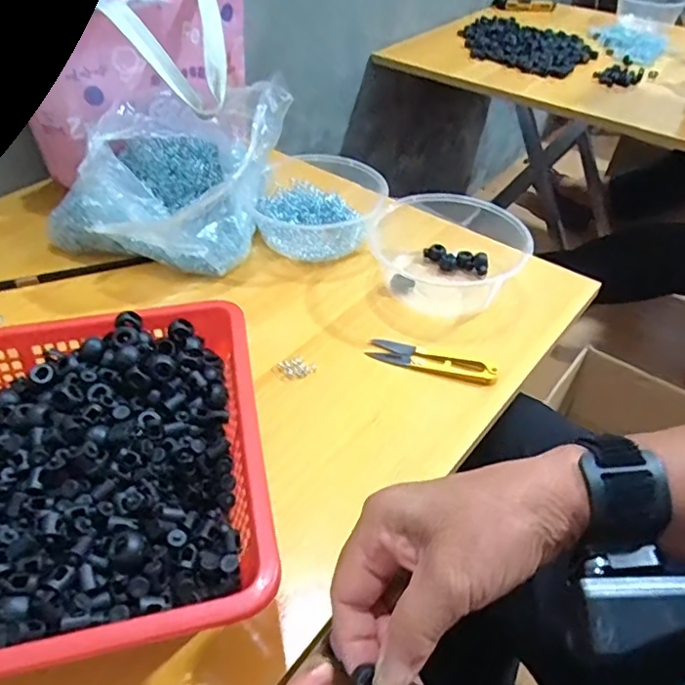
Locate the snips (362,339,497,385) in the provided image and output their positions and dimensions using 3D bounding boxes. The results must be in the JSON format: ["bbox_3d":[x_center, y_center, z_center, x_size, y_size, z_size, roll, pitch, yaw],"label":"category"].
[{"bbox_3d":[0.073,0.016,0.469,0.104,0.010,0.025,14,45,13],"label":"snips"}]

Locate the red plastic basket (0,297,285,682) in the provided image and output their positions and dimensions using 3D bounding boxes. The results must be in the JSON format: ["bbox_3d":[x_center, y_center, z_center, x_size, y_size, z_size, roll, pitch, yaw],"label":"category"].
[{"bbox_3d":[-0.197,0.090,0.337,0.299,0.081,0.233,-9,45,-10],"label":"red plastic basket"}]

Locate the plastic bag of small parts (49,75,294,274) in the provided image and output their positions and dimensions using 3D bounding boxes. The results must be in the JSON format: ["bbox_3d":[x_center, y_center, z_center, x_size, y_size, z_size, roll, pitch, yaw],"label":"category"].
[{"bbox_3d":[-0.168,-0.162,0.545,0.189,0.125,0.178,24,49,23],"label":"plastic bag of small parts"}]

